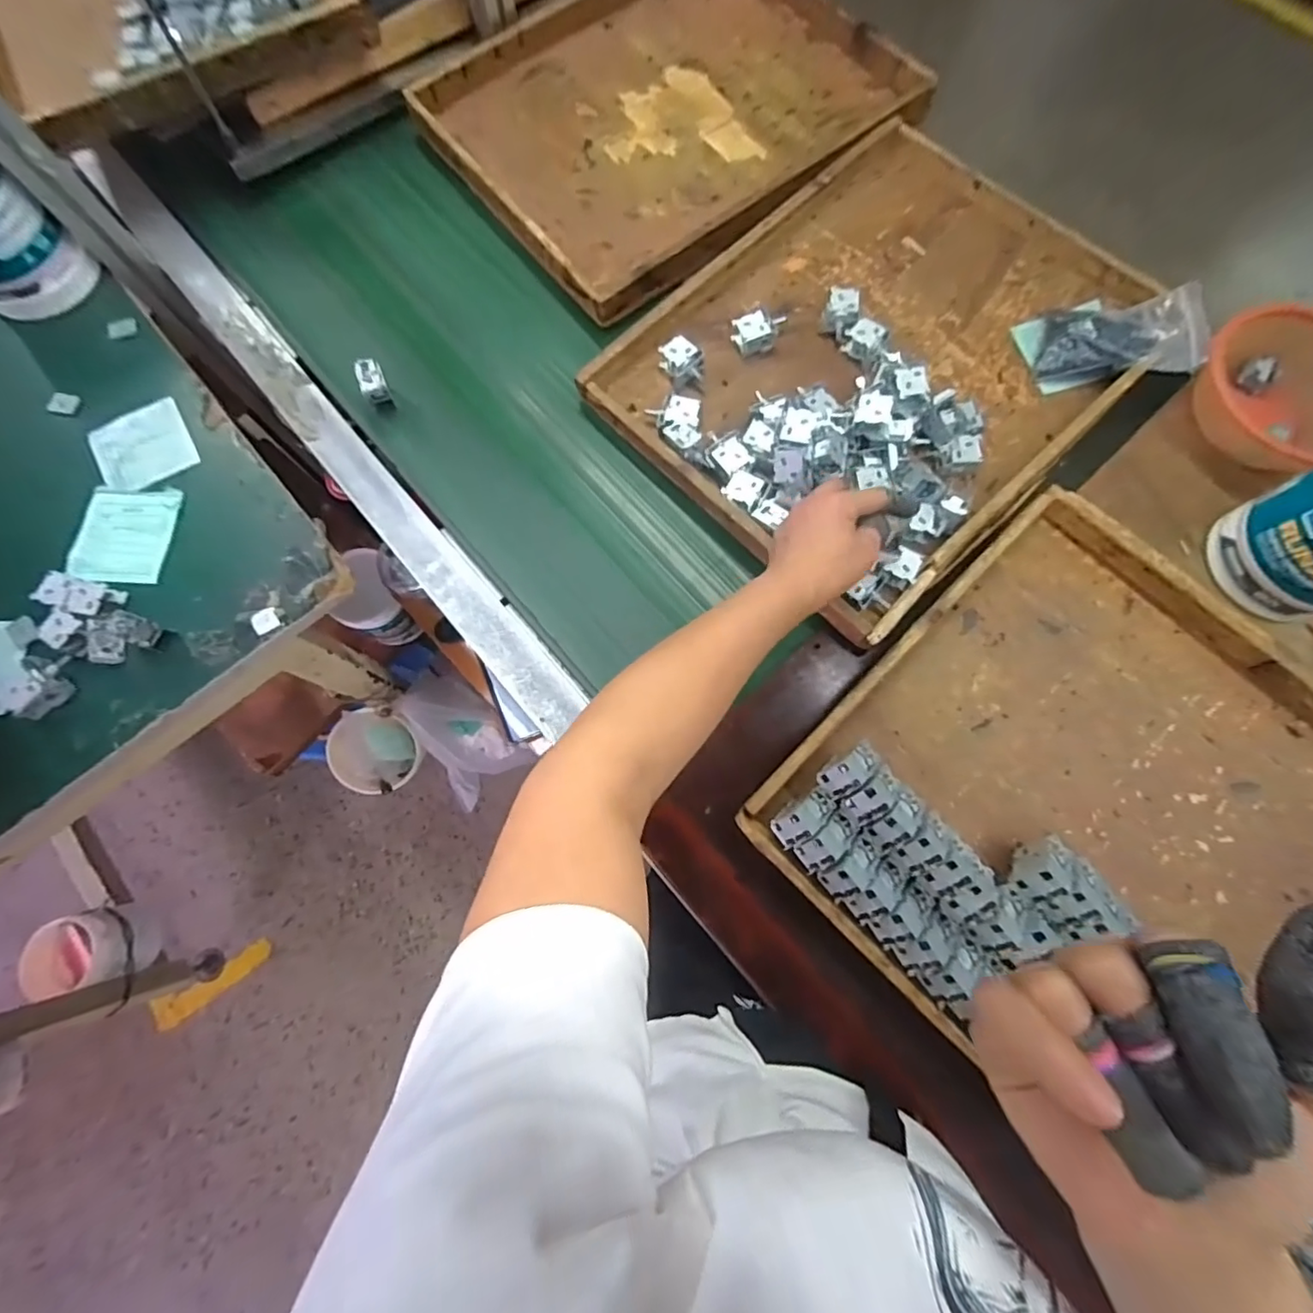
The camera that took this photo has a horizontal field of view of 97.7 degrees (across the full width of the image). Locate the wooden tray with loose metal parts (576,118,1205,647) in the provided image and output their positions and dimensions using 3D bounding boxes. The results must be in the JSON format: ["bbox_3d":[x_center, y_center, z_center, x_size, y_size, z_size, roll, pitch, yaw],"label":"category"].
[{"bbox_3d":[0.238,-0.310,0.596,0.511,0.052,0.416,-39,78,-9],"label":"wooden tray with loose metal parts"}]

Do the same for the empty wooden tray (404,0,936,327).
[{"bbox_3d":[0.019,-0.665,0.696,0.510,0.040,0.413,-39,78,-9],"label":"empty wooden tray"}]

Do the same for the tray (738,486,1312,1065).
[{"bbox_3d":[0.387,0.157,0.451,0.496,0.062,0.416,44,80,11],"label":"tray"}]

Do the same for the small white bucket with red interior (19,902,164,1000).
[{"bbox_3d":[-0.924,0.479,0.954,0.127,0.142,0.111,-12,75,-3],"label":"small white bucket with red interior"}]

